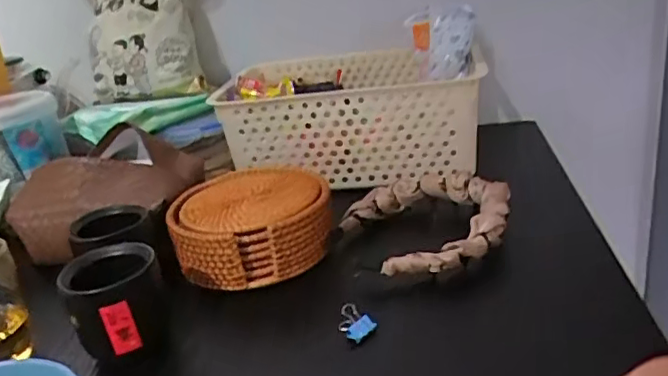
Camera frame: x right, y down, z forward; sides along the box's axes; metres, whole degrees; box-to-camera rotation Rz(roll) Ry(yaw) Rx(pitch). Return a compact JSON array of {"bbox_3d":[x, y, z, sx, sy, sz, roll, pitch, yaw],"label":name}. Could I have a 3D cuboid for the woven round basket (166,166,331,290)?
[{"bbox_3d":[-0.074,0.032,0.538,0.139,0.056,0.130,-6,24,3],"label":"woven round basket"}]

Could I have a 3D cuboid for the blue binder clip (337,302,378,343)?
[{"bbox_3d":[0.016,0.097,0.424,0.019,0.019,0.026,-23,28,-30],"label":"blue binder clip"}]

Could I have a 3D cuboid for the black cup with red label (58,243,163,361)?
[{"bbox_3d":[-0.160,0.079,0.431,0.065,0.060,0.076,-18,26,-23],"label":"black cup with red label"}]

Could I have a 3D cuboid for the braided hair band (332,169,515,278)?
[{"bbox_3d":[0.082,0.026,0.531,0.148,0.035,0.147,-7,23,3],"label":"braided hair band"}]

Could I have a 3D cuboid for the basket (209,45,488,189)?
[{"bbox_3d":[0.026,-0.100,0.719,0.290,0.110,0.229,-1,24,15],"label":"basket"}]

